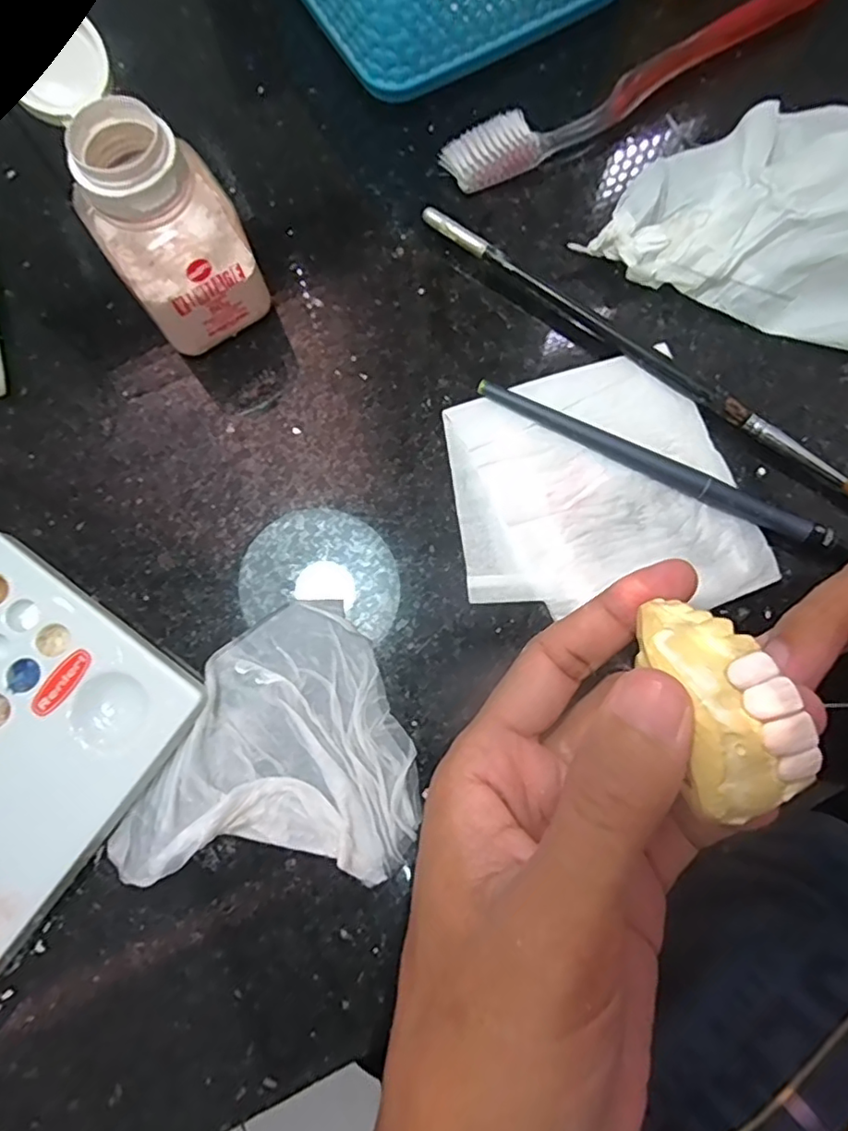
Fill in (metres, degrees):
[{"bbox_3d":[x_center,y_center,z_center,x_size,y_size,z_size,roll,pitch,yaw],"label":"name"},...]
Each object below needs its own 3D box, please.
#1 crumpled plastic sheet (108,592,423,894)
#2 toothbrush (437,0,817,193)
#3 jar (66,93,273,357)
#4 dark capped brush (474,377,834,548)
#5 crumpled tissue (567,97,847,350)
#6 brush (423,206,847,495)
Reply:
[{"bbox_3d":[-0.046,0.053,0.185,0.086,0.009,0.083,2,78,0],"label":"crumpled plastic sheet"},{"bbox_3d":[0.090,-0.194,0.232,0.180,0.019,0.017,-28,80,-6],"label":"toothbrush"},{"bbox_3d":[-0.079,-0.104,0.189,0.042,0.067,0.035,-33,80,-7],"label":"jar"},{"bbox_3d":[0.078,-0.036,0.202,0.126,0.007,0.007,26,79,5],"label":"dark capped brush"},{"bbox_3d":[0.123,-0.133,0.209,0.108,0.036,0.080,17,78,3],"label":"crumpled tissue"},{"bbox_3d":[0.077,-0.077,0.211,0.187,0.009,0.007,35,80,6],"label":"brush"}]

